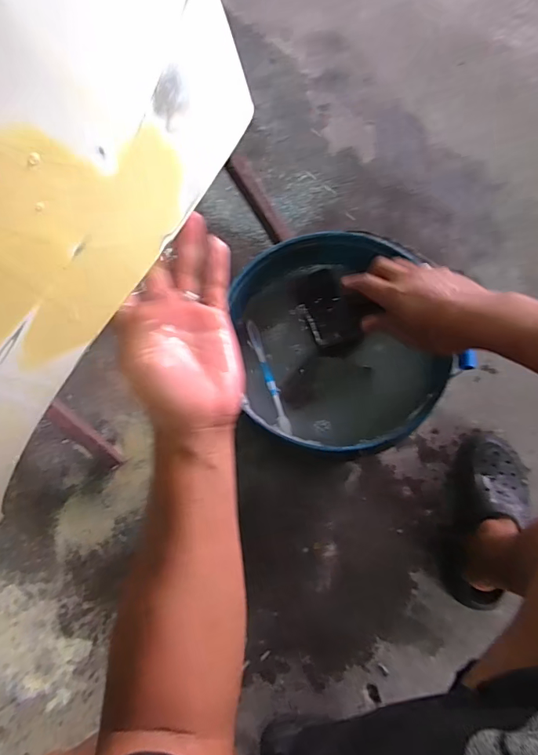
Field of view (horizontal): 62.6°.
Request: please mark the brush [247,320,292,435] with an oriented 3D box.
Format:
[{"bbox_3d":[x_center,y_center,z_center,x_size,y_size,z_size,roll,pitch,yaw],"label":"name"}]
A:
[{"bbox_3d":[-0.001,-0.003,0.637,0.016,0.016,0.173,-18,74,-3],"label":"brush"}]

